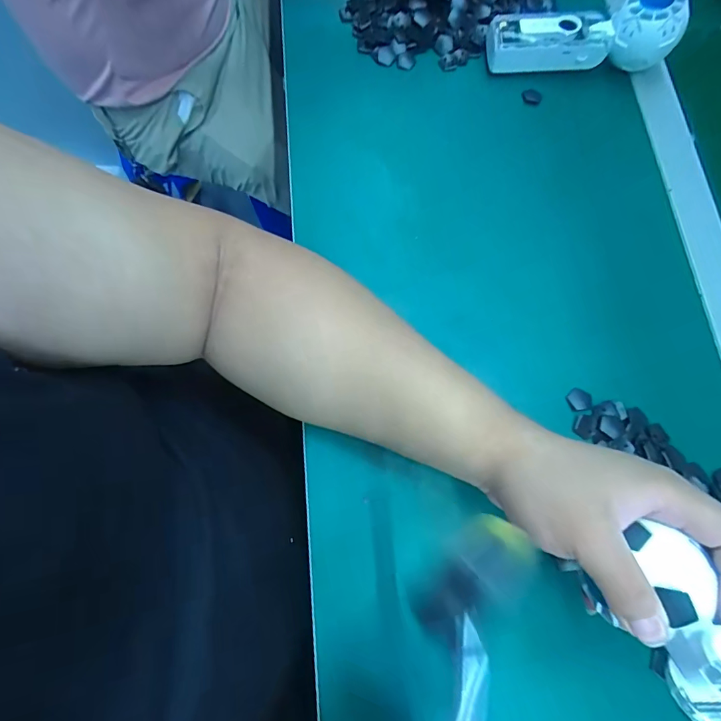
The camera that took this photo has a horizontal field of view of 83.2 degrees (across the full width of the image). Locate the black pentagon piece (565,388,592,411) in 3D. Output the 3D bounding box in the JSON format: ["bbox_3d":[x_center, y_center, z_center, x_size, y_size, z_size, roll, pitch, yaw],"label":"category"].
[{"bbox_3d":[0.177,0.032,0.328,0.020,0.004,0.018,-18,76,-6],"label":"black pentagon piece"}]

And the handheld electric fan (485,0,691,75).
[{"bbox_3d":[0.211,-0.314,0.384,0.164,0.053,0.046,1,75,-1],"label":"handheld electric fan"}]

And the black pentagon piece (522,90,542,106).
[{"bbox_3d":[0.172,-0.265,0.408,0.019,0.006,0.019,11,75,2],"label":"black pentagon piece"}]

